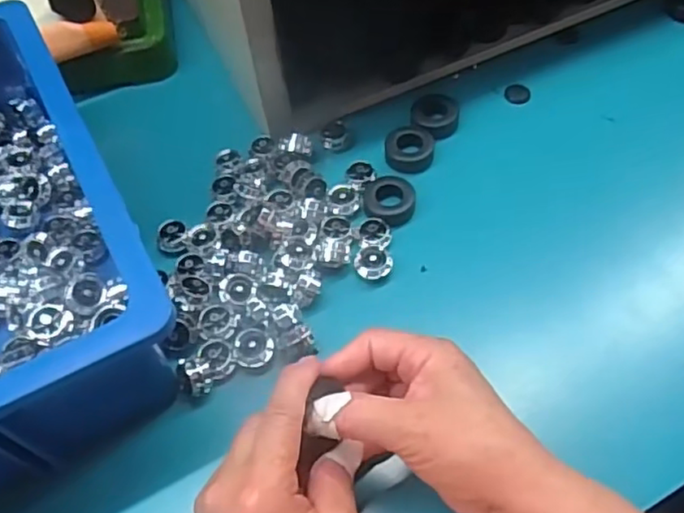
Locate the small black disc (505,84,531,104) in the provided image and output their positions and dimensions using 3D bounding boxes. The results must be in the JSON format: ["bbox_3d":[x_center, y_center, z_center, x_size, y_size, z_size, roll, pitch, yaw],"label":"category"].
[{"bbox_3d":[0.146,-0.136,0.540,0.021,0.006,0.017,13,59,10],"label":"small black disc"}]

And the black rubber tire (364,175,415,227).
[{"bbox_3d":[0.035,-0.039,0.475,0.037,0.015,0.041,5,58,5],"label":"black rubber tire"}]

